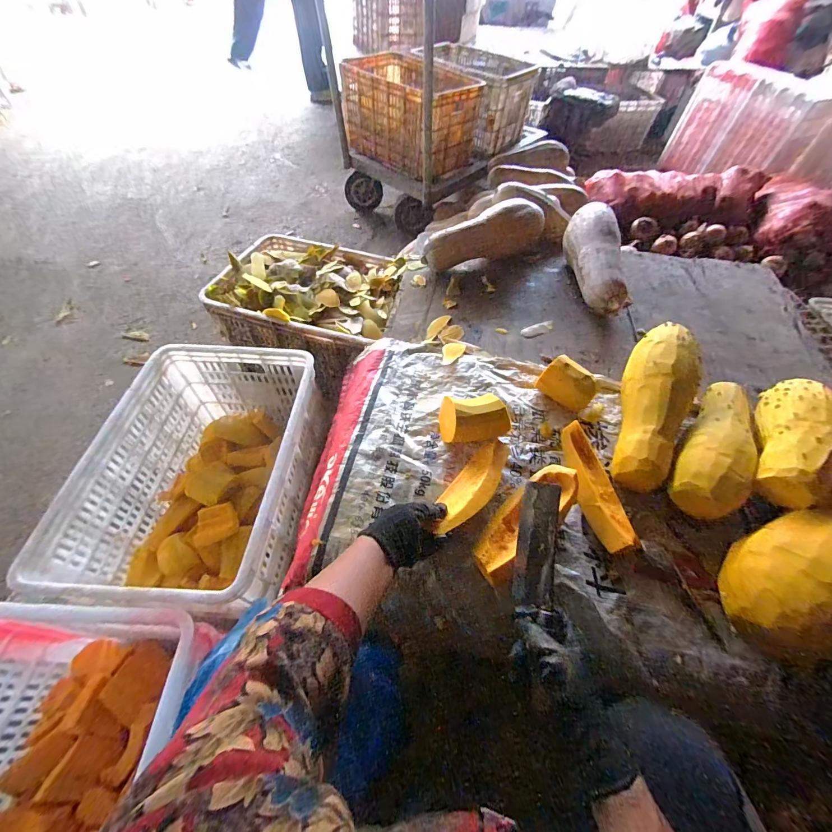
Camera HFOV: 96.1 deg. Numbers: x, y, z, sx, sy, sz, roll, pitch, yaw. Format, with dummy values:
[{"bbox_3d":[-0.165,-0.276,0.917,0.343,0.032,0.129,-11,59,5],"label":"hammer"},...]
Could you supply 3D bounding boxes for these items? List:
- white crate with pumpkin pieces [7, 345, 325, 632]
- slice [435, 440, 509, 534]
[{"bbox_3d":[-0.397,0.118,0.743,0.328,0.233,0.489,5,54,0],"label":"white crate with pumpkin pieces"},{"bbox_3d":[0.093,0.101,0.578,0.061,0.033,0.211,29,48,18],"label":"slice"}]

